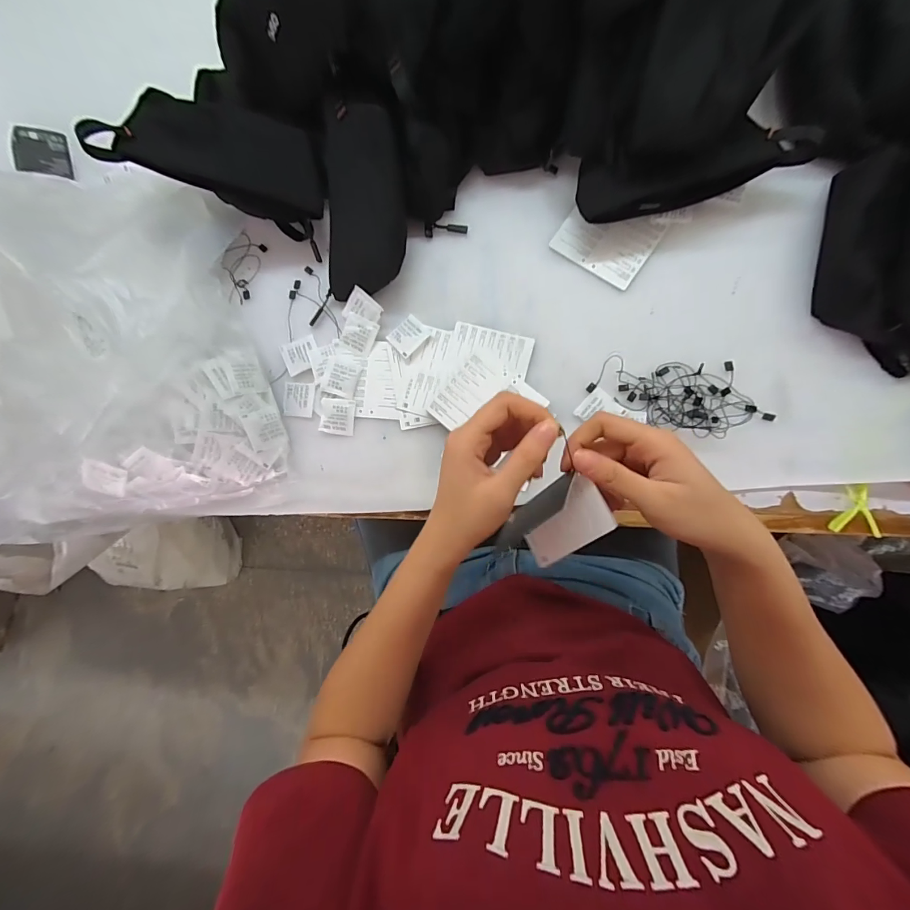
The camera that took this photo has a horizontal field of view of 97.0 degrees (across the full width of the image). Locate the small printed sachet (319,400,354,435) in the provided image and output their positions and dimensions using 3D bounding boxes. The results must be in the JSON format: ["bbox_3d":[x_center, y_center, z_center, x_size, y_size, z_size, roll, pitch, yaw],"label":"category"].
[{"bbox_3d":[-0.134,-0.044,0.460,0.039,0.007,0.040,5,86,6],"label":"small printed sachet"}]

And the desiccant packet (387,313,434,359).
[{"bbox_3d":[-0.052,-0.136,0.456,0.042,0.004,0.036,-45,77,-2],"label":"desiccant packet"}]

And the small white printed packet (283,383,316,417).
[{"bbox_3d":[-0.181,-0.064,0.466,0.037,0.004,0.040,5,81,5],"label":"small white printed packet"}]

